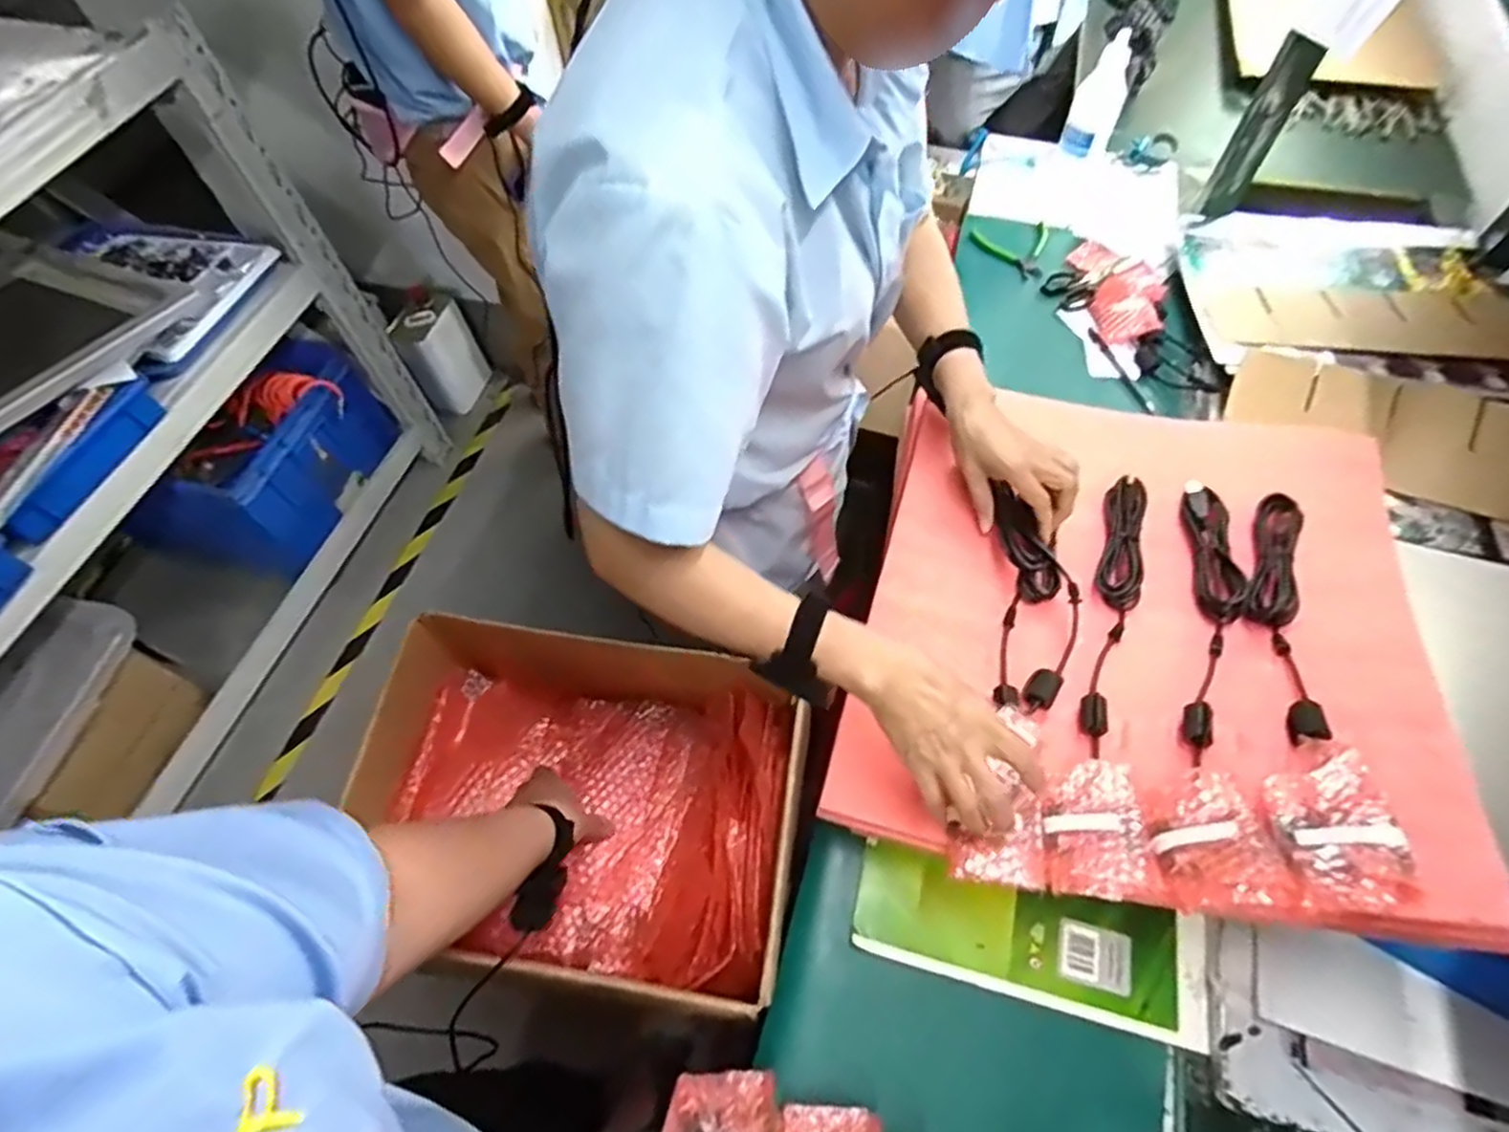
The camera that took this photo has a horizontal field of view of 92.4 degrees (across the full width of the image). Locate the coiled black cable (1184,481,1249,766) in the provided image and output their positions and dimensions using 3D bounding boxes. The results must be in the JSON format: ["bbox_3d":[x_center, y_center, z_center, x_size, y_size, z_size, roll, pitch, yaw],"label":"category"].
[{"bbox_3d":[0.406,0.038,0.635,0.047,0.042,0.284,16,65,10],"label":"coiled black cable"}]

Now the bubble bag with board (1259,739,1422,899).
[{"bbox_3d":[0.387,0.169,0.485,0.064,0.022,0.114,-19,38,29],"label":"bubble bag with board"}]

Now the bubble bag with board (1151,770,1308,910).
[{"bbox_3d":[0.324,0.193,0.512,0.073,0.017,0.099,-17,32,20],"label":"bubble bag with board"}]

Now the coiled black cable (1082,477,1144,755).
[{"bbox_3d":[0.333,0.031,0.661,0.038,0.029,0.289,17,65,11],"label":"coiled black cable"}]

